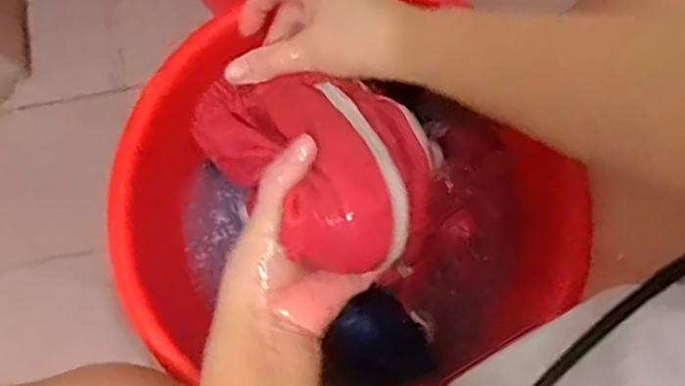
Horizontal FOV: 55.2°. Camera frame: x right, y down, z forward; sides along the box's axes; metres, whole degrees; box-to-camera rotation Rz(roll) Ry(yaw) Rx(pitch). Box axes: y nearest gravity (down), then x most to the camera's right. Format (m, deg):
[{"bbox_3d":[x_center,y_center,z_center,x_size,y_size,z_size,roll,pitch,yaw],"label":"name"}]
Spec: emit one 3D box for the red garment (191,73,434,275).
[{"bbox_3d":[-0.015,-0.029,0.383,0.100,0.063,0.154,-41,81,-6],"label":"red garment"}]

